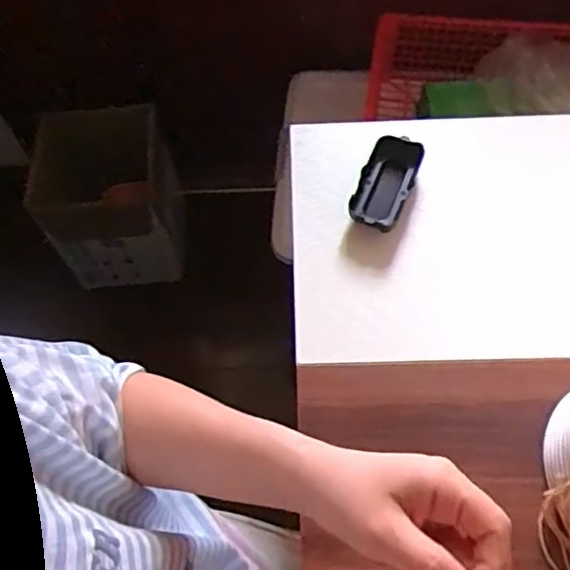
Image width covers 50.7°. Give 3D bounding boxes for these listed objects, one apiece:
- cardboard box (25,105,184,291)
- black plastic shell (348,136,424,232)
[{"bbox_3d":[-0.378,-0.181,1.287,0.271,0.299,0.270,-8,61,0],"label":"cardboard box"},{"bbox_3d":[0.103,-0.102,0.616,0.050,0.026,0.109,22,65,15],"label":"black plastic shell"}]

